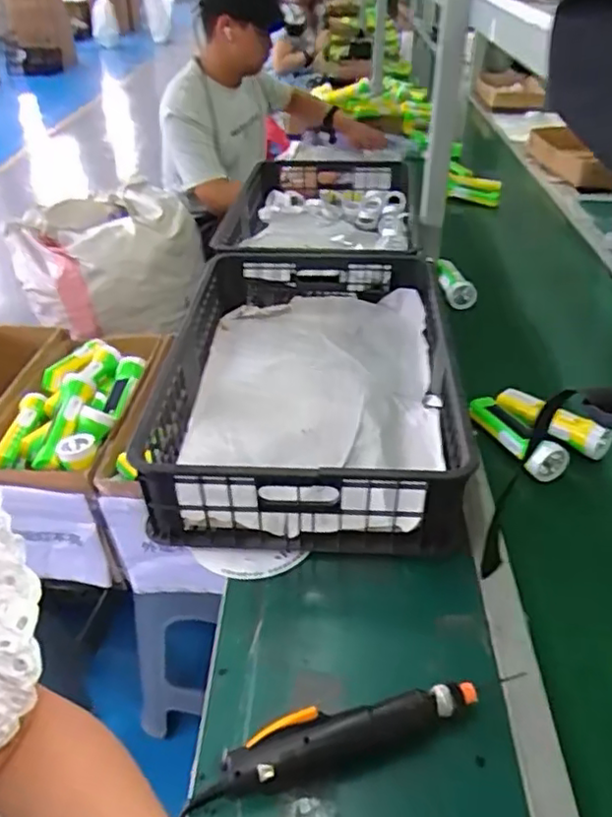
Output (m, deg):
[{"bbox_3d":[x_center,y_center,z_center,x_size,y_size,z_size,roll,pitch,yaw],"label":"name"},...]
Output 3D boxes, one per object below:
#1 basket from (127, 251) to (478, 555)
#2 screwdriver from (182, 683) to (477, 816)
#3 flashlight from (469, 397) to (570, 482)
[{"bbox_3d":[0.012,-0.052,0.969,0.387,0.151,0.576,2,37,4],"label":"basket"},{"bbox_3d":[0.039,0.300,0.588,0.257,0.042,0.051,-11,38,-13],"label":"screwdriver"},{"bbox_3d":[0.297,0.037,0.910,0.057,0.067,0.157,-22,41,-25],"label":"flashlight"}]

